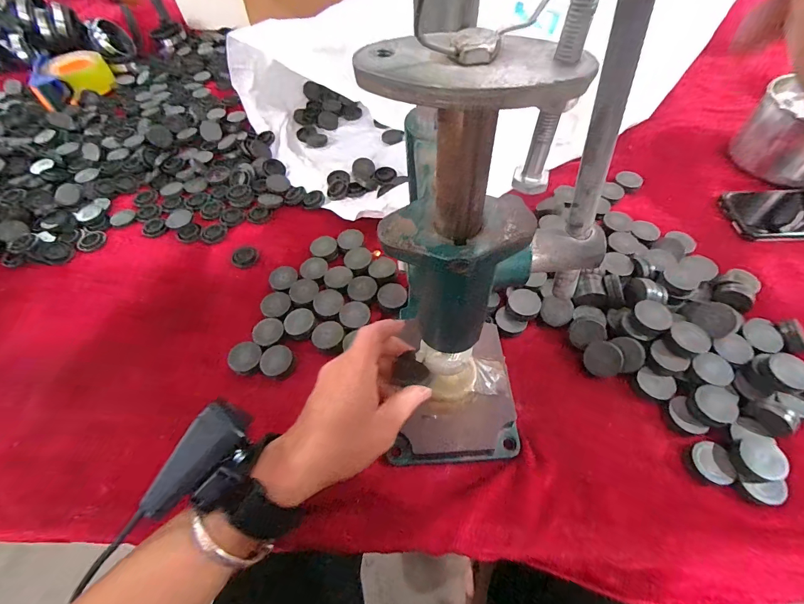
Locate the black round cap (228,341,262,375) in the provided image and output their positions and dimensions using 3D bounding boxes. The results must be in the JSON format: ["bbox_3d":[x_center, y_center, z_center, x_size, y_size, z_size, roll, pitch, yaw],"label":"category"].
[{"bbox_3d":[-0.160,0.054,0.369,0.036,0.004,0.030,35,64,22],"label":"black round cap"}]

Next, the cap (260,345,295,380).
[{"bbox_3d":[-0.126,0.060,0.368,0.032,0.004,0.036,-23,59,-13],"label":"cap"}]

